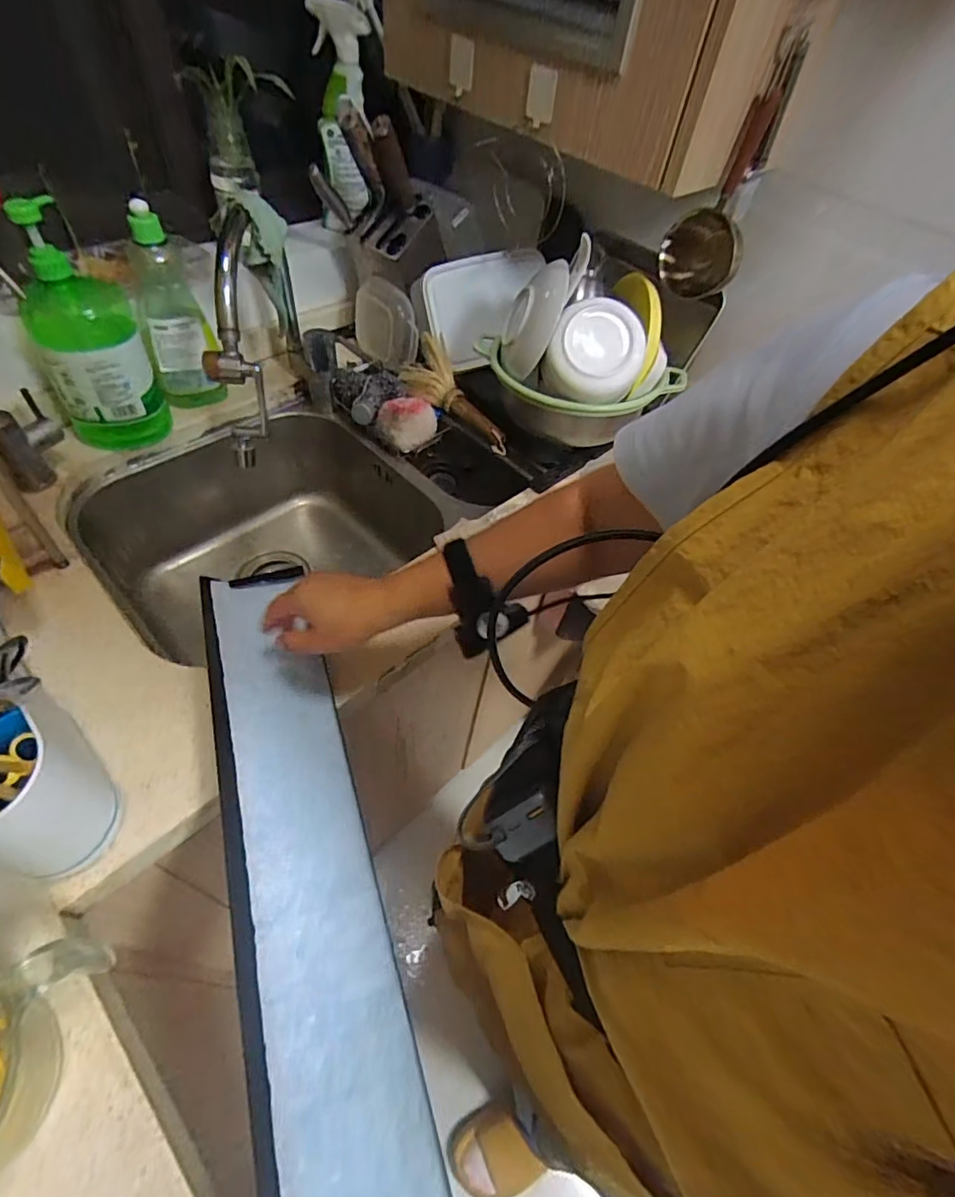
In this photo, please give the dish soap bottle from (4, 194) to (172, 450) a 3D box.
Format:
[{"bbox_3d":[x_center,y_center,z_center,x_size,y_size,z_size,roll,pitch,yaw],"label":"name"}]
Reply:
[{"bbox_3d":[-0.471,-0.313,0.662,0.119,0.264,0.092,-23,60,-23],"label":"dish soap bottle"}]

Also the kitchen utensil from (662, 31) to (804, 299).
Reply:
[{"bbox_3d":[0.293,-0.485,0.639,0.095,0.221,0.090,22,53,9],"label":"kitchen utensil"}]

